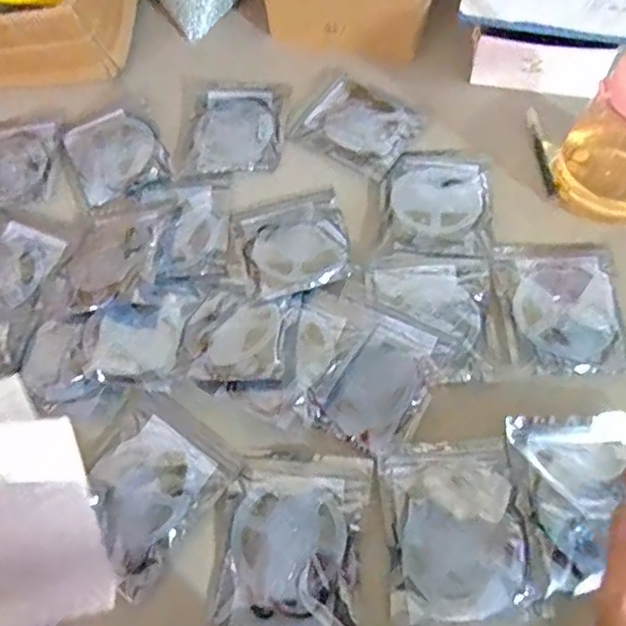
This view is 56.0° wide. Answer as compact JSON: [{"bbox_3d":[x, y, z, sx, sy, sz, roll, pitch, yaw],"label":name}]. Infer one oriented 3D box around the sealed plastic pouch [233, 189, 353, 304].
[{"bbox_3d":[-0.025,-0.077,0.641,0.126,0.015,0.130,-16,62,-4],"label":"sealed plastic pouch"}]

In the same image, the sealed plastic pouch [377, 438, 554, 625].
[{"bbox_3d":[0.123,0.182,0.500,0.120,0.010,0.144,-4,62,2],"label":"sealed plastic pouch"}]

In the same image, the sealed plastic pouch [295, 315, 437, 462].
[{"bbox_3d":[0.064,0.067,0.559,0.092,0.017,0.133,37,71,20],"label":"sealed plastic pouch"}]

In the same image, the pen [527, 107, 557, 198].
[{"bbox_3d":[0.268,-0.190,0.693,0.013,0.005,0.134,-3,62,3],"label":"pen"}]

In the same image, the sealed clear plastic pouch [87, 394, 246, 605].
[{"bbox_3d":[-0.155,0.156,0.540,0.127,0.008,0.141,33,69,19],"label":"sealed clear plastic pouch"}]

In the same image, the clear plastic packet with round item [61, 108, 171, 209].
[{"bbox_3d":[-0.246,-0.200,0.731,0.105,0.009,0.131,-26,64,-9],"label":"clear plastic packet with round item"}]

